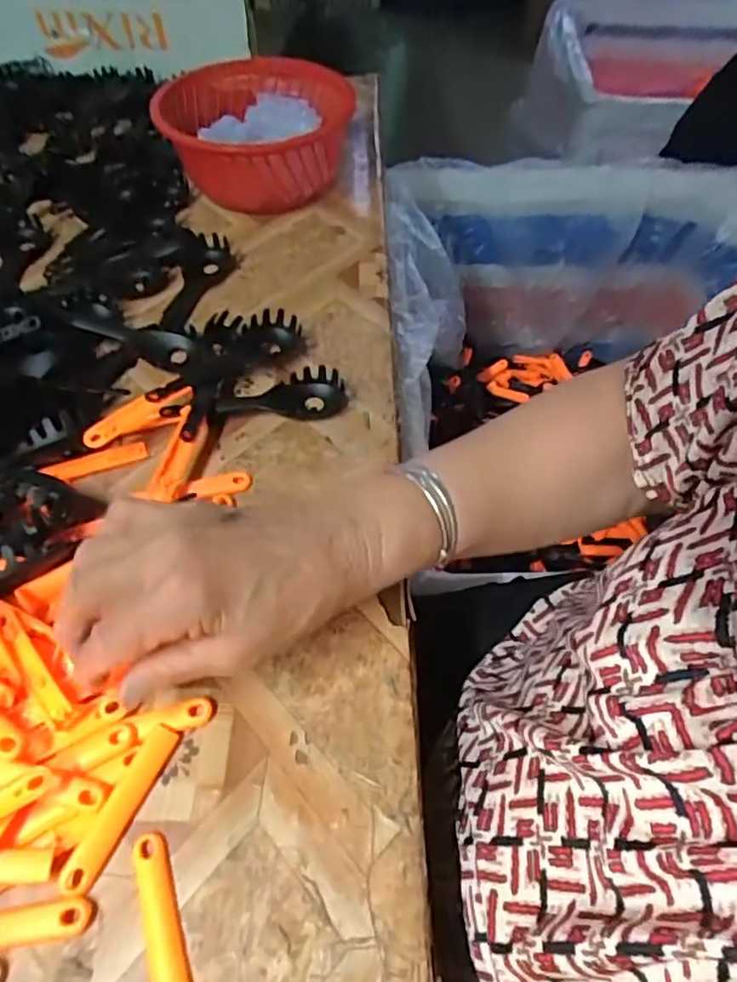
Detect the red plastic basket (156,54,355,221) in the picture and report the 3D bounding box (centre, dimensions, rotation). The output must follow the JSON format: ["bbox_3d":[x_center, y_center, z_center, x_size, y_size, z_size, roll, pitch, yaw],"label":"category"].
[{"bbox_3d":[-0.104,-0.357,0.623,0.167,0.089,0.235,-1,50,1],"label":"red plastic basket"}]

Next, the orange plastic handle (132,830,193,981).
[{"bbox_3d":[-0.088,0.186,0.266,0.015,0.007,0.075,-18,51,-13],"label":"orange plastic handle"}]

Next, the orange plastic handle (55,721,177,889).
[{"bbox_3d":[-0.117,0.147,0.293,0.014,0.005,0.075,18,53,17],"label":"orange plastic handle"}]

